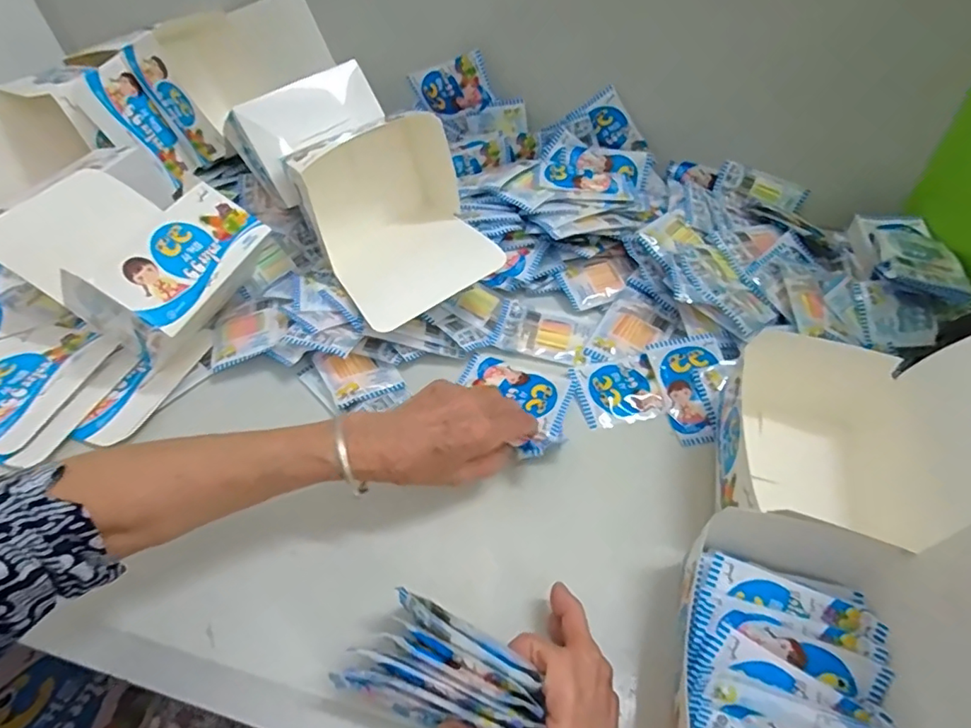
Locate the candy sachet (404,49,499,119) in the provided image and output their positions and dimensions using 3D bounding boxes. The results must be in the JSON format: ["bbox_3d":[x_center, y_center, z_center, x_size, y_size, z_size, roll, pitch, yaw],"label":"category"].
[{"bbox_3d":[-0.041,-0.332,0.656,0.106,0.061,0.025,-3,53,32],"label":"candy sachet"}]

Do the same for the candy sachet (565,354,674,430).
[{"bbox_3d":[0.120,0.024,0.495,0.077,0.009,0.067,-10,50,-8],"label":"candy sachet"}]

